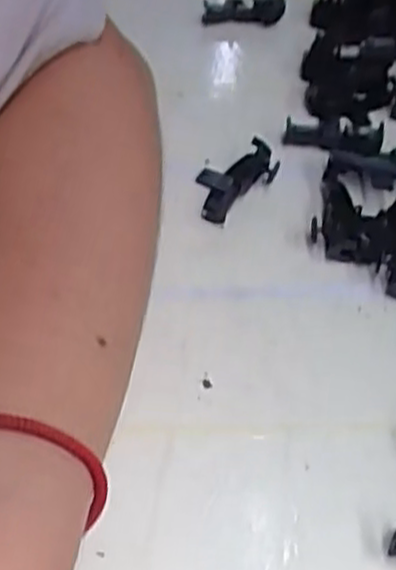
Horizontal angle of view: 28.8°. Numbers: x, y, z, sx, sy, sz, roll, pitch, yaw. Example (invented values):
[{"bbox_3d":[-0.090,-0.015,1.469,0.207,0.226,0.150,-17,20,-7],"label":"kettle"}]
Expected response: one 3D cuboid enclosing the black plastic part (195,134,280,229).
[{"bbox_3d":[0.012,-0.043,0.312,0.024,0.013,0.040,37,59,23],"label":"black plastic part"}]

